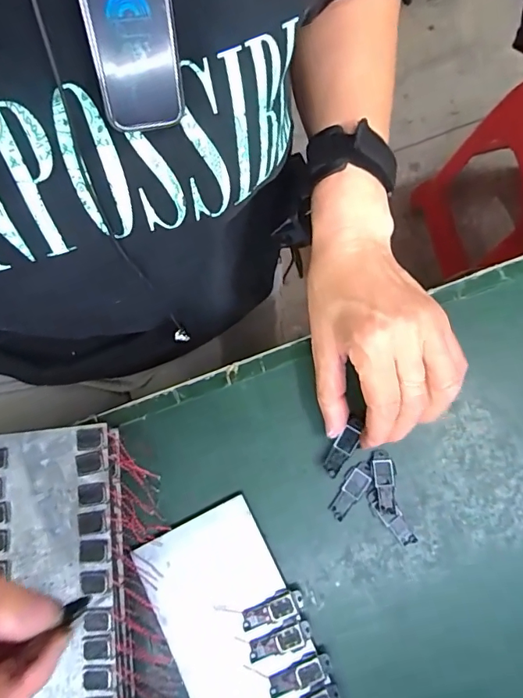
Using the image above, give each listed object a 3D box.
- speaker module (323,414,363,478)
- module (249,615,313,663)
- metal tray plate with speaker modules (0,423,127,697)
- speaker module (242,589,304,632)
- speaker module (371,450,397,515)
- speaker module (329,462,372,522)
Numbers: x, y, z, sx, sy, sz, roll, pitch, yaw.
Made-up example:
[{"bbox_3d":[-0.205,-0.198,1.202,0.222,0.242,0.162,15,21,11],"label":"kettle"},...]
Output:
[{"bbox_3d":[0.055,0.064,0.312,0.013,0.004,0.042,28,88,6],"label":"speaker module"},{"bbox_3d":[0.011,0.179,0.290,0.040,0.004,0.016,-16,79,-2],"label":"module"},{"bbox_3d":[-0.125,0.148,0.275,0.085,0.006,0.199,-7,78,-1],"label":"metal tray plate with speaker modules"},{"bbox_3d":[0.007,0.163,0.296,0.040,0.005,0.016,-20,79,-3],"label":"speaker module"},{"bbox_3d":[0.082,0.088,0.314,0.016,0.004,0.040,-5,79,0],"label":"speaker module"},{"bbox_3d":[0.059,0.094,0.313,0.015,0.004,0.040,34,82,7],"label":"speaker module"}]

